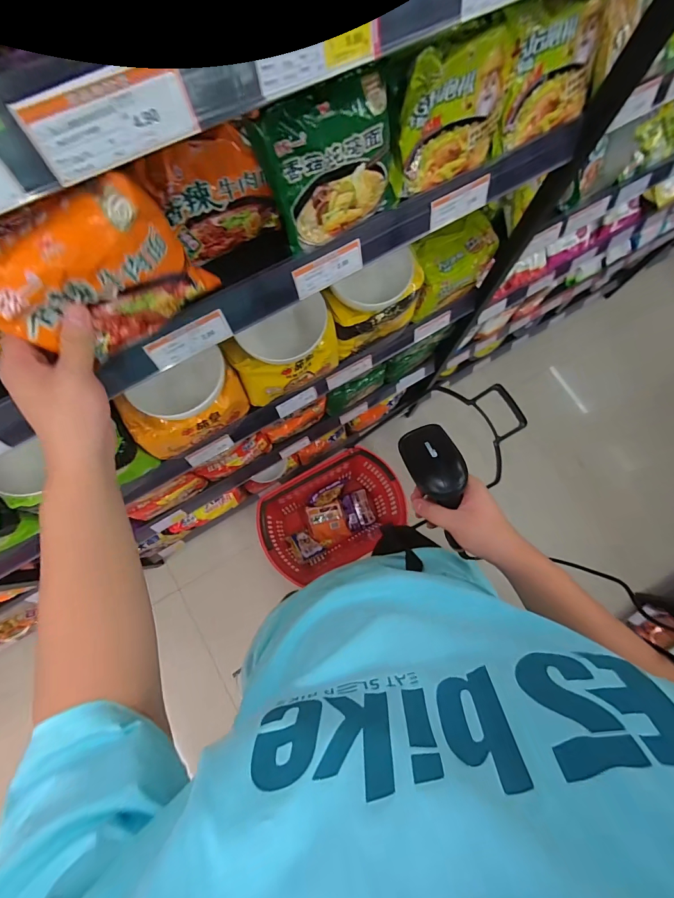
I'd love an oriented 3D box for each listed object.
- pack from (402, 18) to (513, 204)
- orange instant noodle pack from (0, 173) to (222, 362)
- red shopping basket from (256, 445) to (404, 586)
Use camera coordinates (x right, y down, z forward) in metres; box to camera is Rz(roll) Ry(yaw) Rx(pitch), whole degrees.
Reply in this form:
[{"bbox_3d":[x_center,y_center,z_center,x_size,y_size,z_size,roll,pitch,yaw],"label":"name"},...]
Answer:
[{"bbox_3d":[0.133,-0.387,0.425,0.144,0.124,0.040,-28,64,-7],"label":"pack"},{"bbox_3d":[-0.193,-0.133,0.301,0.164,0.122,0.029,-32,79,-9],"label":"orange instant noodle pack"},{"bbox_3d":[-0.035,0.237,1.326,0.438,0.320,0.302,-29,78,-8],"label":"red shopping basket"}]

